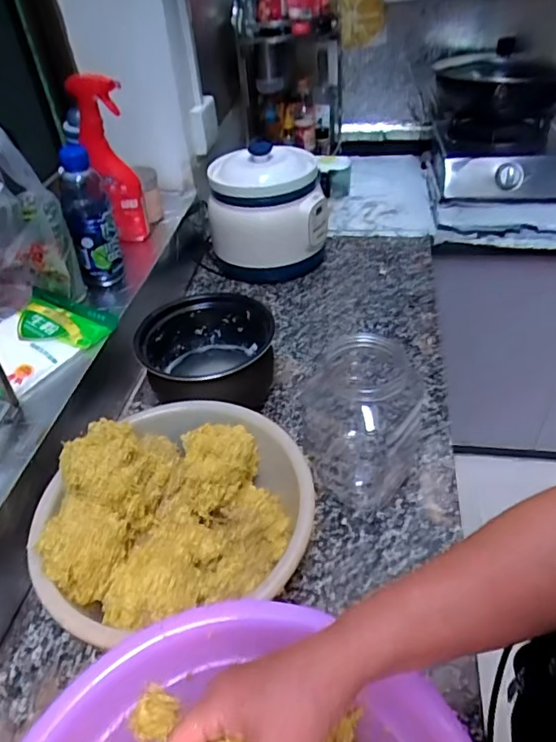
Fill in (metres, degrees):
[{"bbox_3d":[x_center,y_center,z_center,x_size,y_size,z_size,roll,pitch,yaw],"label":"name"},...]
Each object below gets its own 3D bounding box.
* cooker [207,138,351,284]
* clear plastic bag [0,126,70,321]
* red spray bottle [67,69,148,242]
[{"bbox_3d":[-0.026,-0.325,1.091,0.222,0.230,0.207,-14,41,-9],"label":"cooker"},{"bbox_3d":[-0.384,-0.178,0.708,0.183,0.238,0.106,-32,47,-27],"label":"clear plastic bag"},{"bbox_3d":[-0.279,-0.347,0.877,0.086,0.255,0.046,0,41,6],"label":"red spray bottle"}]

